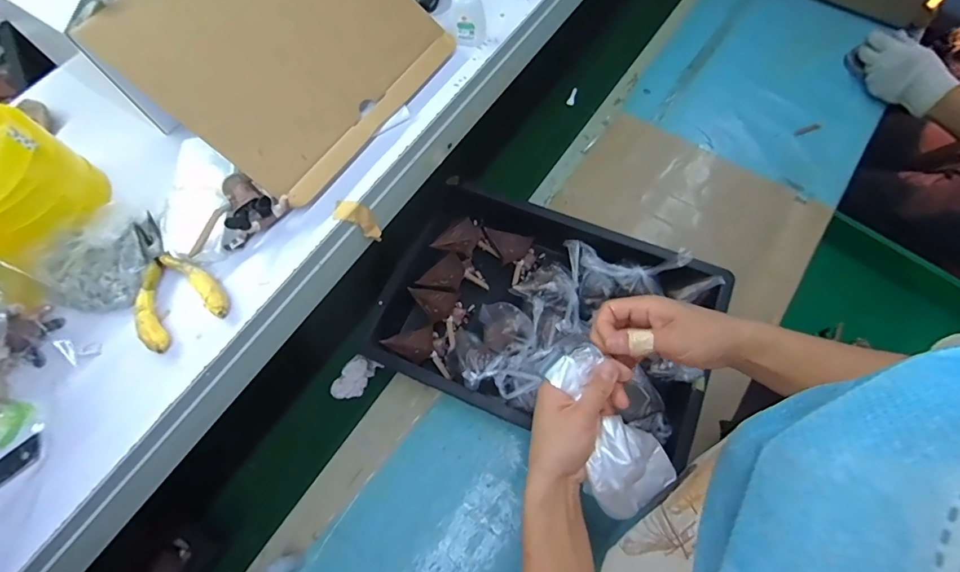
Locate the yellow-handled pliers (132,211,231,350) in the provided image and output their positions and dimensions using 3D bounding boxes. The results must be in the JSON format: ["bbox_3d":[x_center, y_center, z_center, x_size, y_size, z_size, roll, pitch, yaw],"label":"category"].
[{"bbox_3d":[-0.257,-0.009,0.371,0.064,0.011,0.119,-34,69,-11],"label":"yellow-handled pliers"}]

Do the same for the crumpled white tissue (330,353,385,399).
[{"bbox_3d":[-0.193,0.143,0.693,0.044,0.031,0.072,41,75,18],"label":"crumpled white tissue"}]

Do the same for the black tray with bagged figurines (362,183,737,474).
[{"bbox_3d":[0.091,0.047,0.671,0.450,0.113,0.310,20,69,12],"label":"black tray with bagged figurines"}]

